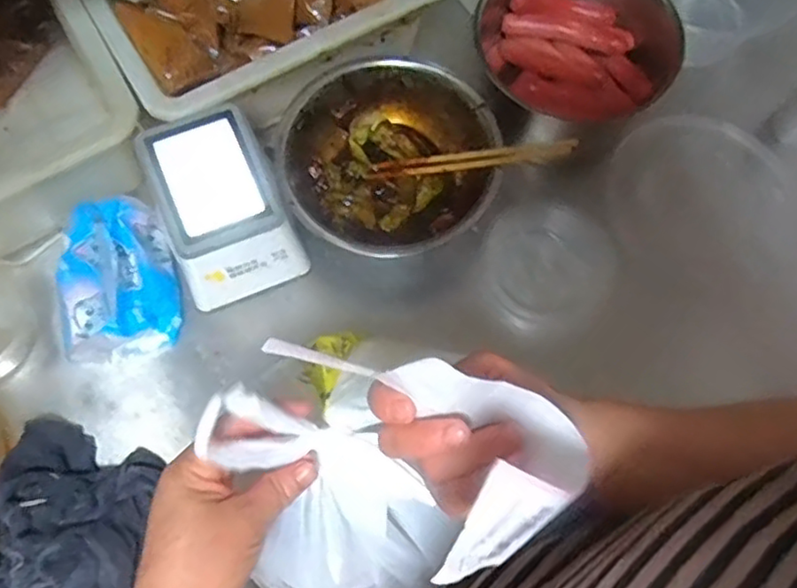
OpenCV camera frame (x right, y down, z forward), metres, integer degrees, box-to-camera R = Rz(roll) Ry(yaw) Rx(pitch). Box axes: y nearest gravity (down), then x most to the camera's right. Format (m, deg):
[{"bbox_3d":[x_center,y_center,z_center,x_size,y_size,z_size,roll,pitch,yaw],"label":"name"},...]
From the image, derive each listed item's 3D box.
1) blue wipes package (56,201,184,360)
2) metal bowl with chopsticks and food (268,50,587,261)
[{"bbox_3d":[-0.232,-0.011,0.539,0.093,0.059,0.123,-10,72,-5],"label":"blue wipes package"},{"bbox_3d":[-0.003,-0.119,0.568,0.198,0.092,0.171,-28,74,-10],"label":"metal bowl with chopsticks and food"}]

